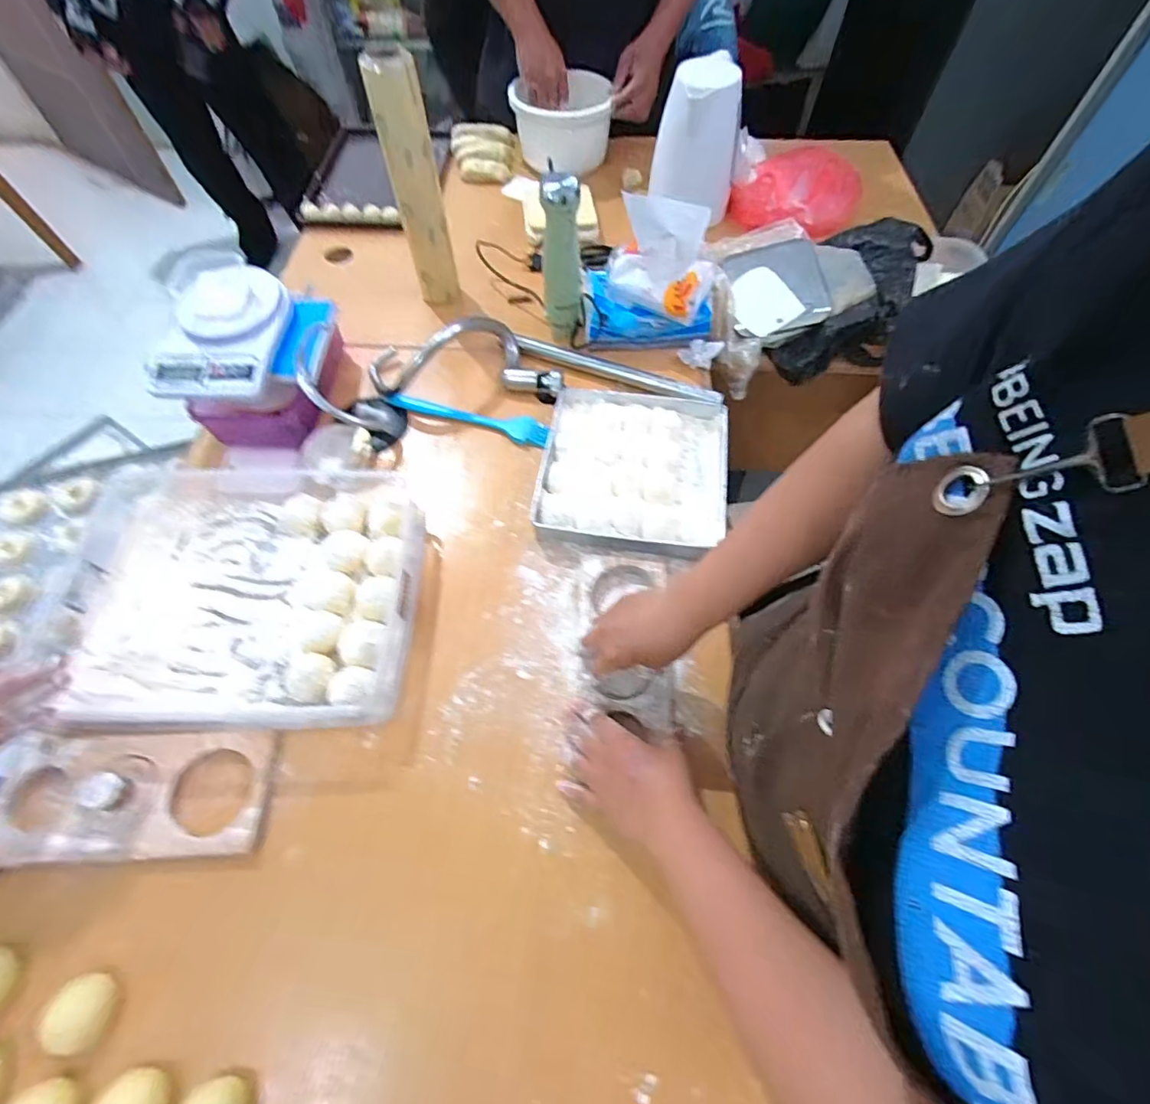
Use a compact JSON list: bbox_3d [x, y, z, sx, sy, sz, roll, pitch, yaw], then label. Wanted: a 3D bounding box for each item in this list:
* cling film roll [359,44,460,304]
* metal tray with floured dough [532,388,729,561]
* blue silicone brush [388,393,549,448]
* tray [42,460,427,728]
[{"bbox_3d":[-0.221,-0.504,0.746,0.066,0.305,0.045,-16,61,-10],"label":"cling film roll"},{"bbox_3d":[0.075,-0.107,0.675,0.230,0.037,0.233,7,60,4],"label":"metal tray with floured dough"},{"bbox_3d":[-0.149,-0.191,0.733,0.235,0.019,0.035,15,61,8],"label":"blue silicone brush"},{"bbox_3d":[-0.378,0.041,0.587,0.393,0.043,0.298,2,60,1],"label":"tray"}]

